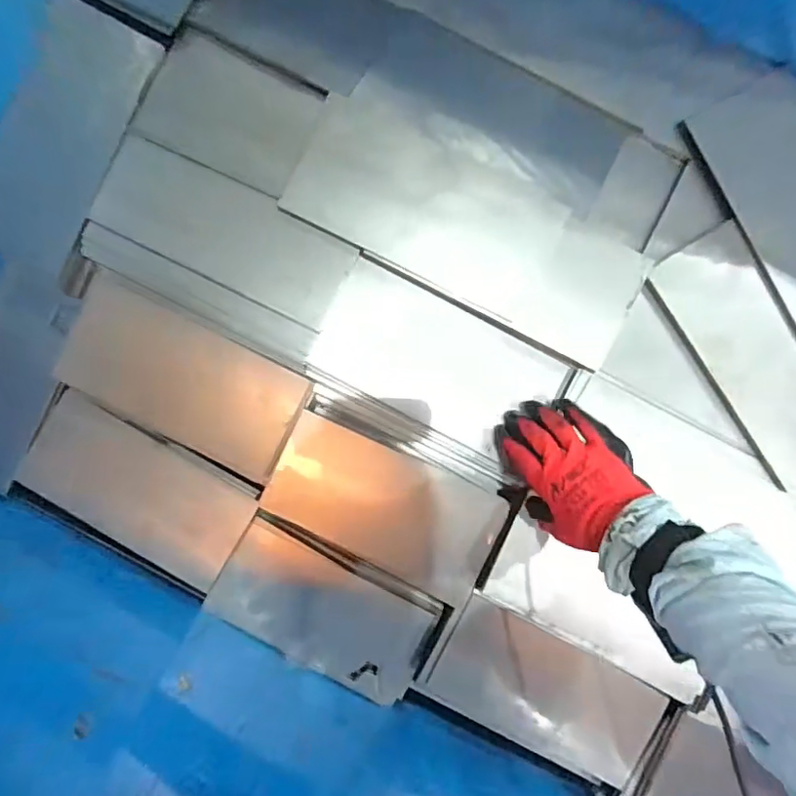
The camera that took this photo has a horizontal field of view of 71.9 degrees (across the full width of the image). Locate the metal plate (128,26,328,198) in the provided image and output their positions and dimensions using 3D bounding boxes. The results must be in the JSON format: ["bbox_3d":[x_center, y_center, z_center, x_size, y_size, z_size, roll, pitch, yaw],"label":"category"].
[{"bbox_3d":[-0.162,-0.273,0.524,0.161,0.012,0.109,25,98,2],"label":"metal plate"}]

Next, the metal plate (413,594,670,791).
[{"bbox_3d":[0.169,0.341,0.641,0.256,0.022,0.135,29,98,1],"label":"metal plate"}]

